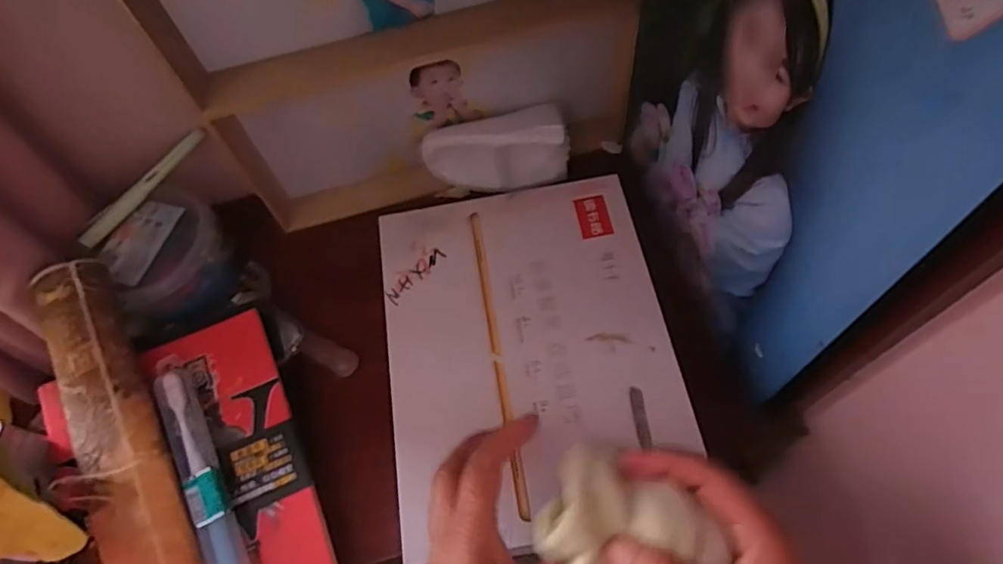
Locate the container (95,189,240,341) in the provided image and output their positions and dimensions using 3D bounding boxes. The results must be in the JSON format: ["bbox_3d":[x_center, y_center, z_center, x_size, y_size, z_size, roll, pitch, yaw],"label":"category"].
[{"bbox_3d":[-0.292,-0.011,0.529,0.088,0.084,0.111,35,69,19],"label":"container"}]

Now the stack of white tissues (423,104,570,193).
[{"bbox_3d":[-0.003,-0.131,0.580,0.135,0.056,0.057,2,62,4],"label":"stack of white tissues"}]

